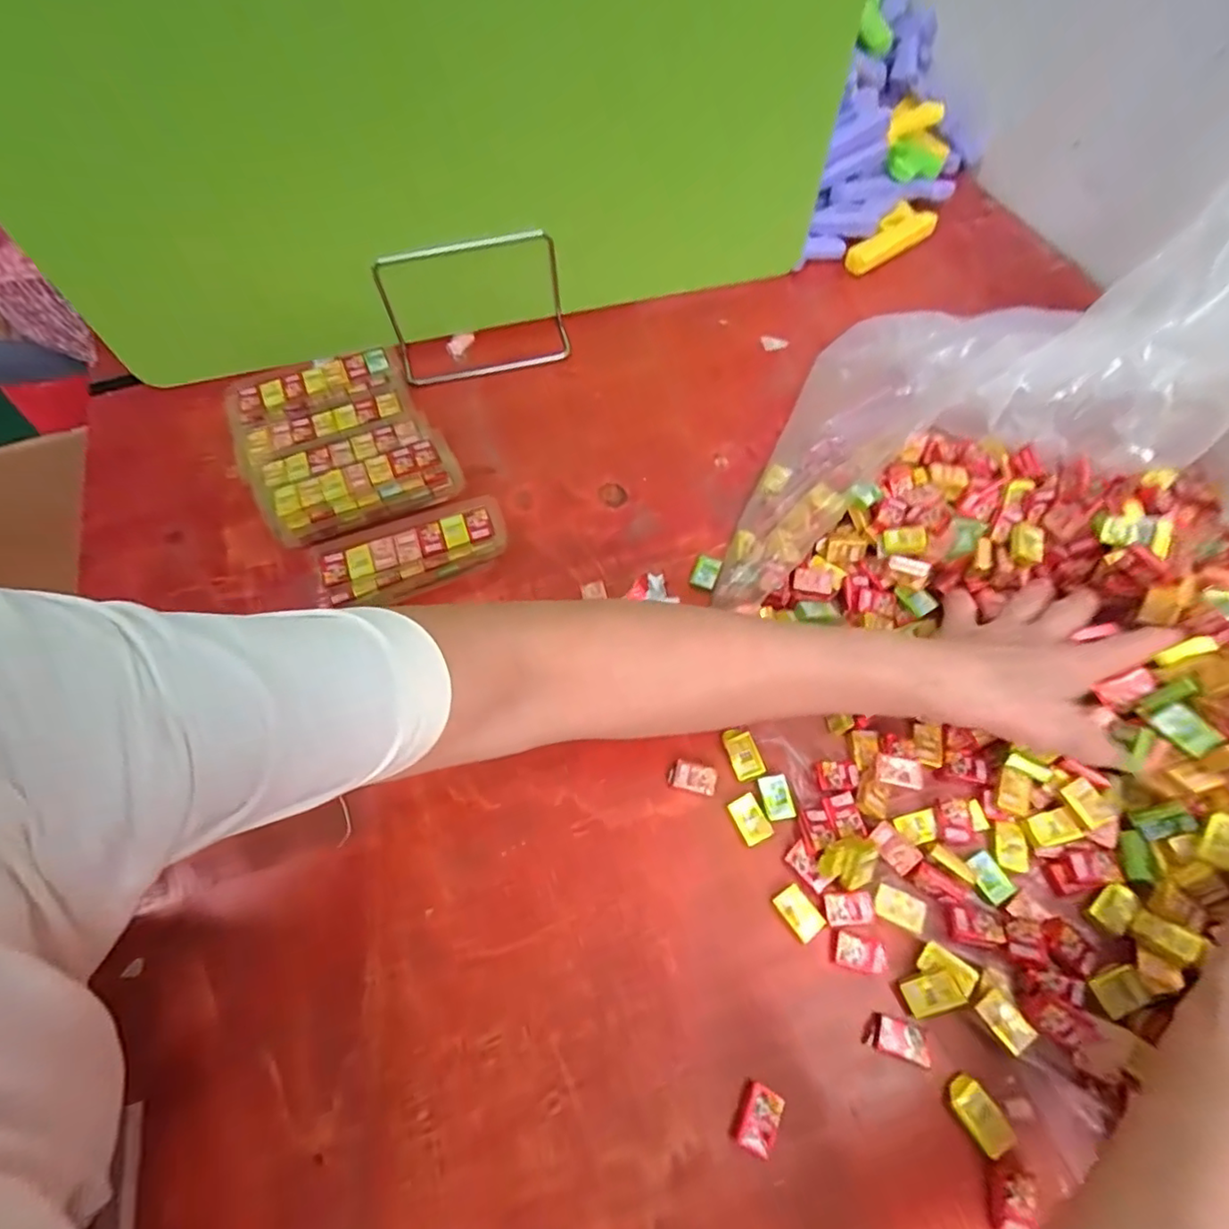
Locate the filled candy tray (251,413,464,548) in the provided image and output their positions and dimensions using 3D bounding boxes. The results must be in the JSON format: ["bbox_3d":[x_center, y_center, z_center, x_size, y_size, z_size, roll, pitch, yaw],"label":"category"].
[{"bbox_3d":[-0.196,-0.104,0.463,0.142,0.037,0.085,-24,64,-9],"label":"filled candy tray"}]

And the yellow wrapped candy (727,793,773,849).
[{"bbox_3d":[0.079,0.119,0.349,0.018,0.005,0.026,-24,64,-9],"label":"yellow wrapped candy"}]

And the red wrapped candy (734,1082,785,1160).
[{"bbox_3d":[0.069,0.242,0.287,0.019,0.007,0.026,21,66,14],"label":"red wrapped candy"}]

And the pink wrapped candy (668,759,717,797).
[{"bbox_3d":[0.047,0.097,0.361,0.028,0.007,0.017,12,64,9],"label":"pink wrapped candy"}]

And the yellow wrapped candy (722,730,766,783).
[{"bbox_3d":[0.078,0.084,0.365,0.018,0.004,0.030,-19,63,-7],"label":"yellow wrapped candy"}]

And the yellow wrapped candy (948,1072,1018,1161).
[{"bbox_3d":[0.173,0.238,0.285,0.017,0.006,0.030,-29,65,-12],"label":"yellow wrapped candy"}]

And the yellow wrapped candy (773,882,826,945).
[{"bbox_3d":[0.101,0.162,0.327,0.017,0.006,0.026,-33,65,-13],"label":"yellow wrapped candy"}]

